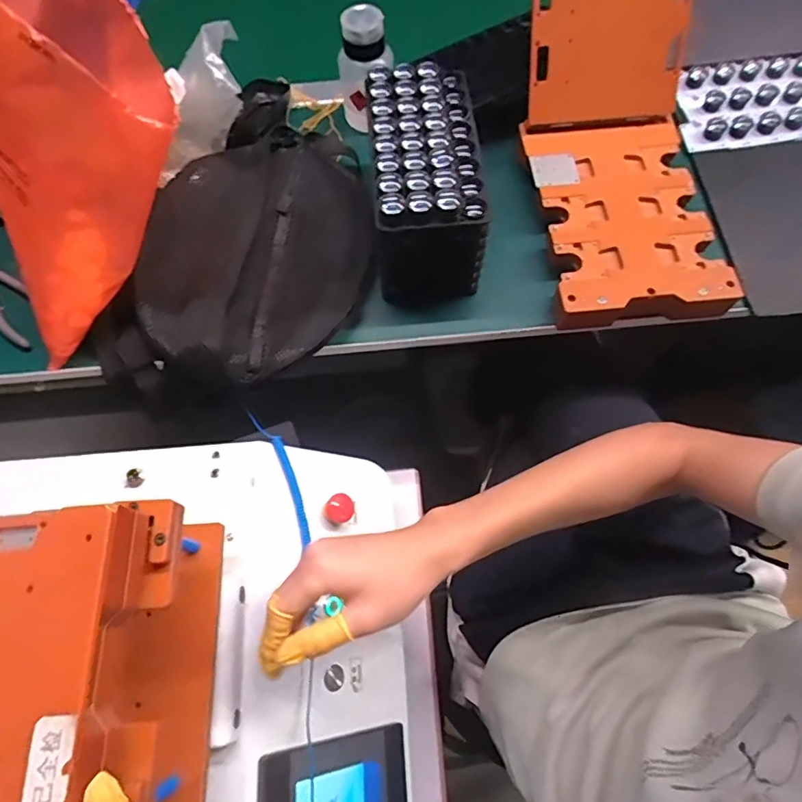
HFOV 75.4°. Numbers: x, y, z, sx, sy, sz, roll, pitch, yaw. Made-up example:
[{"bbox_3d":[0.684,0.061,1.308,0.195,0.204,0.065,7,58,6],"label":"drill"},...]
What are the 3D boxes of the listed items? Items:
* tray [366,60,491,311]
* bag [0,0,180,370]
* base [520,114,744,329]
[{"bbox_3d":[0.024,-0.212,0.519,0.098,0.127,0.192,-4,67,0],"label":"tray"},{"bbox_3d":[-0.292,-0.211,0.452,0.209,0.228,0.194,-26,69,-9],"label":"bag"},{"bbox_3d":[0.234,-0.197,0.555,0.179,0.040,0.237,-6,67,-1],"label":"base"}]

